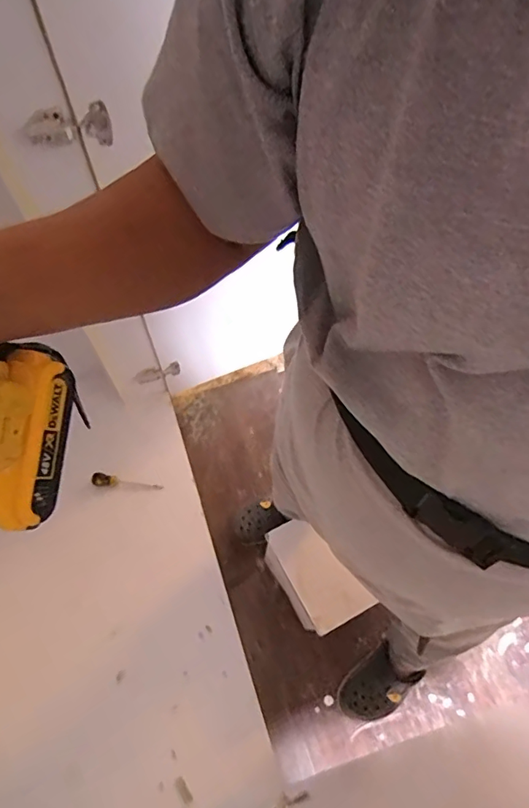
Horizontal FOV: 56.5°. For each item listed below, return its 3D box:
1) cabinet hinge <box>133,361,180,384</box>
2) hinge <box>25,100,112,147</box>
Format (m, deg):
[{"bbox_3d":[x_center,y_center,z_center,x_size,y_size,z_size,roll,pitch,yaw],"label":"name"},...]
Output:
[{"bbox_3d":[-0.272,-0.079,1.251,0.117,0.043,0.021,-22,66,-12],"label":"cabinet hinge"},{"bbox_3d":[-0.274,-0.386,0.689,0.111,0.058,0.044,-9,64,-6],"label":"hinge"}]

